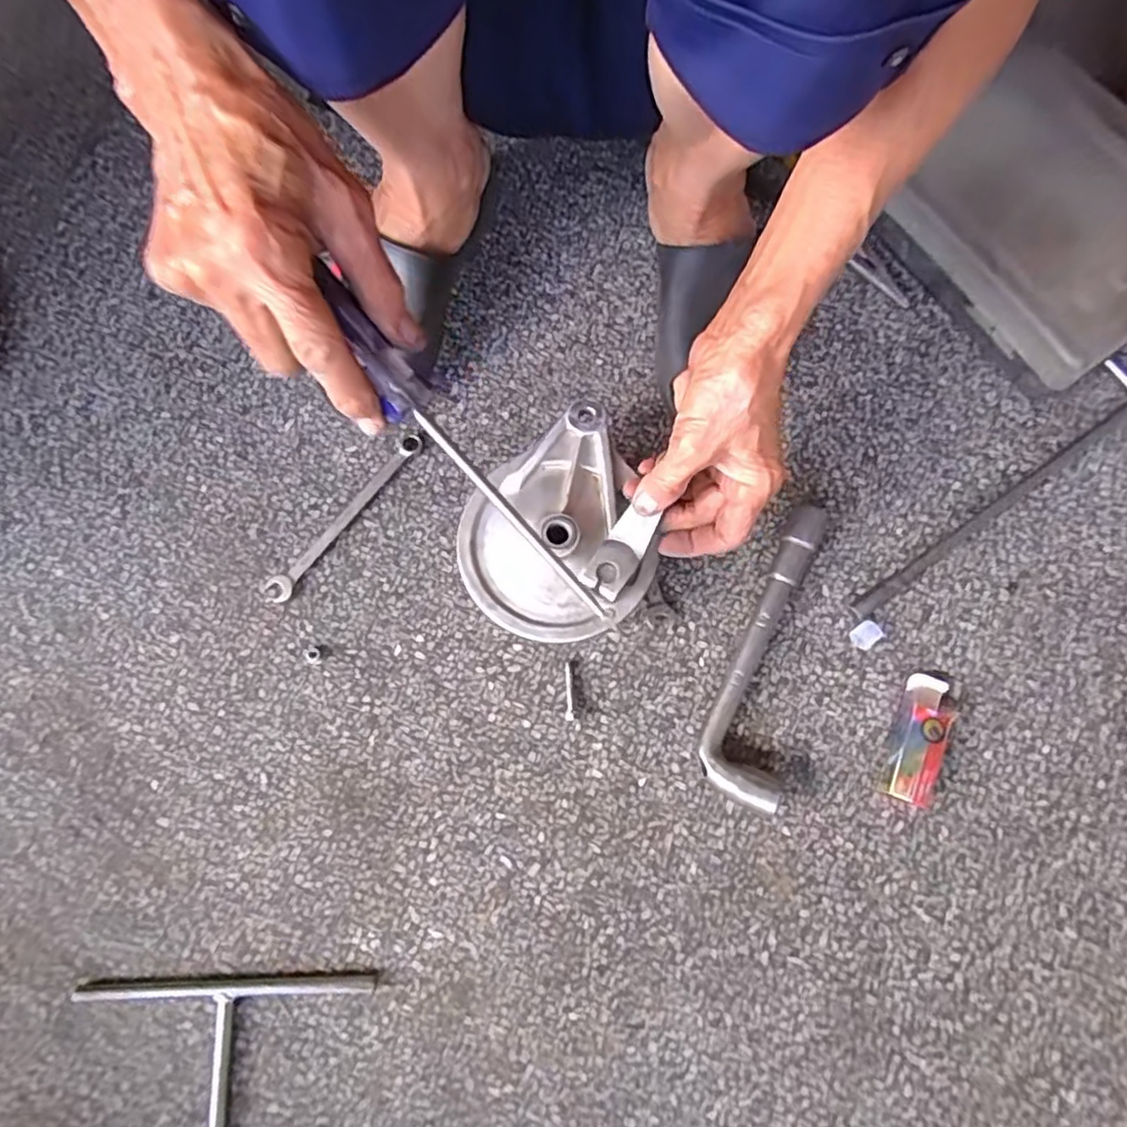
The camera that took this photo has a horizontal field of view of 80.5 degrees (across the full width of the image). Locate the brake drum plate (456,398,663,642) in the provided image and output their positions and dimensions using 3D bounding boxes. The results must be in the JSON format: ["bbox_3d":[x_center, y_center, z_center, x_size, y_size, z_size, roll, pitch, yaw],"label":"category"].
[{"bbox_3d":[-0.006,-0.024,0.430,0.128,0.042,0.138,0,78,0],"label":"brake drum plate"}]

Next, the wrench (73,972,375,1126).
[{"bbox_3d":[-0.206,0.403,0.387,0.180,0.010,0.287,-2,78,-1],"label":"wrench"}]

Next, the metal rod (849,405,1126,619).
[{"bbox_3d":[0.318,-0.042,0.484,0.274,0.009,0.012,-34,81,-7],"label":"metal rod"}]

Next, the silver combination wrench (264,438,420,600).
[{"bbox_3d":[-0.158,-0.035,0.486,0.018,0.004,0.155,39,81,7],"label":"silver combination wrench"}]

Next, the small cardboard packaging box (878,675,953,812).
[{"bbox_3d":[0.239,0.116,0.446,0.029,0.022,0.085,22,79,4],"label":"small cardboard packaging box"}]

